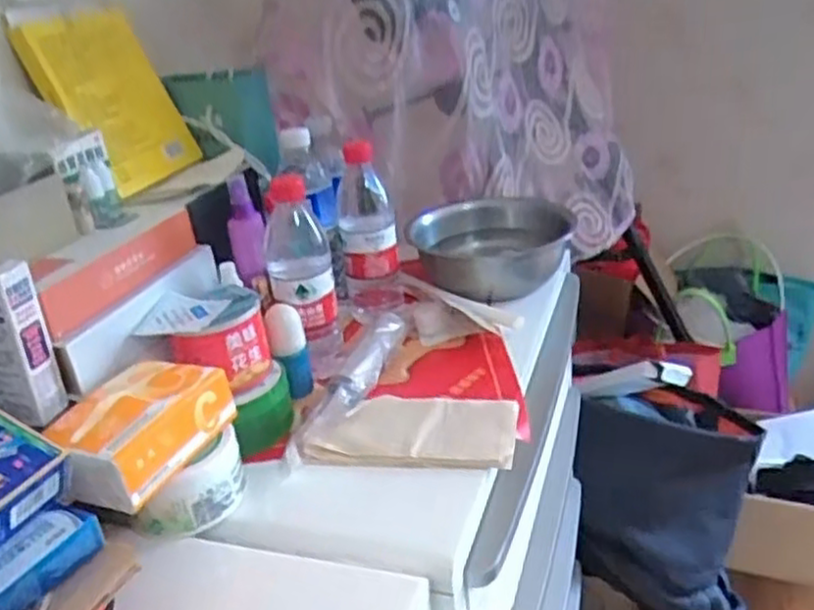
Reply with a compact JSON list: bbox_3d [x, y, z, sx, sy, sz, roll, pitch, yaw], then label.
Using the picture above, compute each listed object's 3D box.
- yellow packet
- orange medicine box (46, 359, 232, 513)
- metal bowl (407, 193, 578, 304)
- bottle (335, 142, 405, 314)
[{"bbox_3d":[-0.298,-0.213,0.756,0.019,0.181,0.139,-13,27,31],"label":"yellow packet"},{"bbox_3d":[-0.199,0.090,0.545,0.085,0.049,0.123,6,29,26],"label":"orange medicine box"},{"bbox_3d":[0.101,-0.073,0.912,0.189,0.064,0.201,-6,26,3],"label":"metal bowl"},{"bbox_3d":[-0.044,-0.081,0.826,0.061,0.192,0.051,-7,26,1],"label":"bottle"}]

